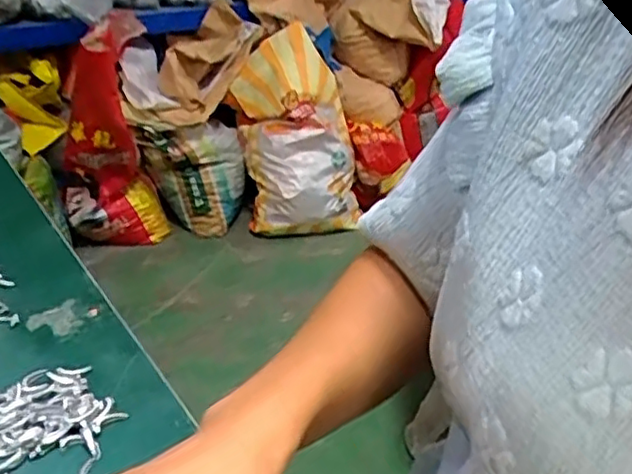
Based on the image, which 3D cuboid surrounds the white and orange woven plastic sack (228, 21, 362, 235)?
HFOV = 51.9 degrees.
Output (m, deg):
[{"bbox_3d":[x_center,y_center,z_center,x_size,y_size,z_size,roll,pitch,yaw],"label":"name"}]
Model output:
[{"bbox_3d":[-0.069,-0.311,1.959,0.323,0.597,0.127,-14,10,-25],"label":"white and orange woven plastic sack"}]

